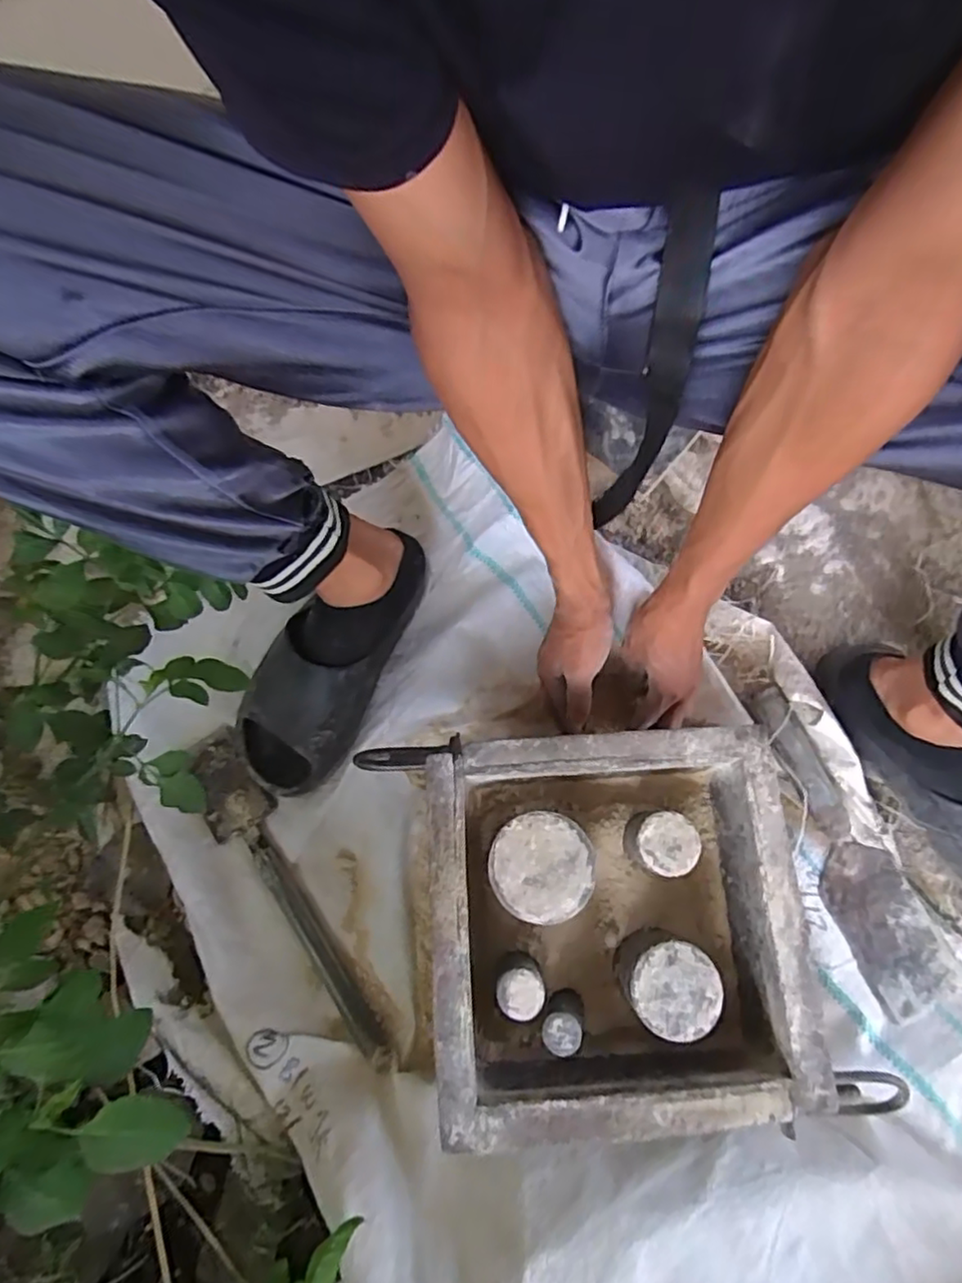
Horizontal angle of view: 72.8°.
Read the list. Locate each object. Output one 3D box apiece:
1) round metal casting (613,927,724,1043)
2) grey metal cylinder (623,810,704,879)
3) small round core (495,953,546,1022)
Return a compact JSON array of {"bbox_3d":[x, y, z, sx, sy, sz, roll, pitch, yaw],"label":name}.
[{"bbox_3d":[0.128,0.236,0.456,0.055,0.070,0.057,-1,75,6],"label":"round metal casting"},{"bbox_3d":[0.132,0.150,0.484,0.042,0.067,0.042,-1,75,6],"label":"grey metal cylinder"},{"bbox_3d":[0.026,0.240,0.456,0.030,0.065,0.031,-1,75,6],"label":"small round core"}]

